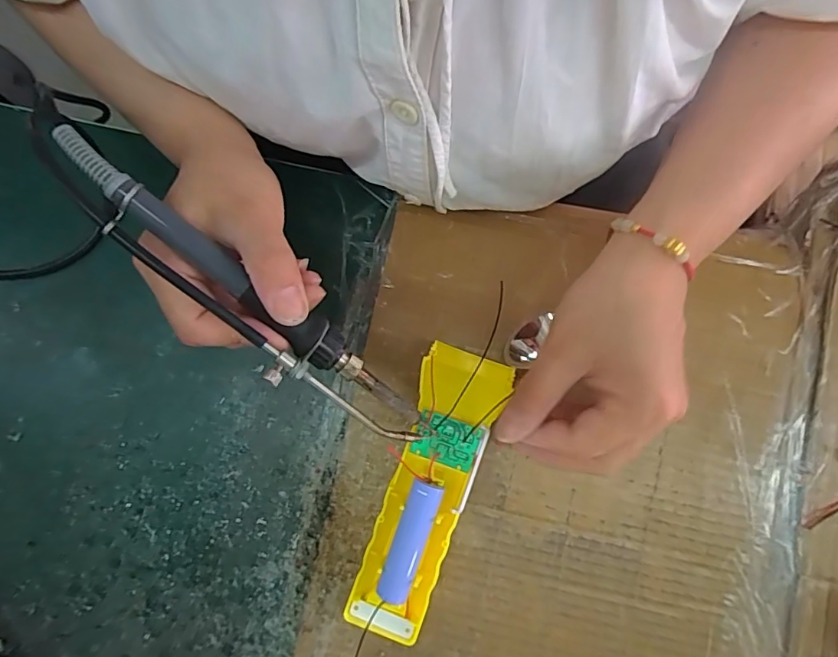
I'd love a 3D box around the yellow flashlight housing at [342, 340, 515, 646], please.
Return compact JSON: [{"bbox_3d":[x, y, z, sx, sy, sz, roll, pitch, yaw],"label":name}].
[{"bbox_3d":[0.004,0.088,0.282,0.045,0.020,0.157,20,84,4],"label":"yellow flashlight housing"}]

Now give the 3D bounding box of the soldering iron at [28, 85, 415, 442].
[{"bbox_3d":[-0.082,-0.015,0.230,0.203,0.022,0.030,42,83,-14],"label":"soldering iron"}]

